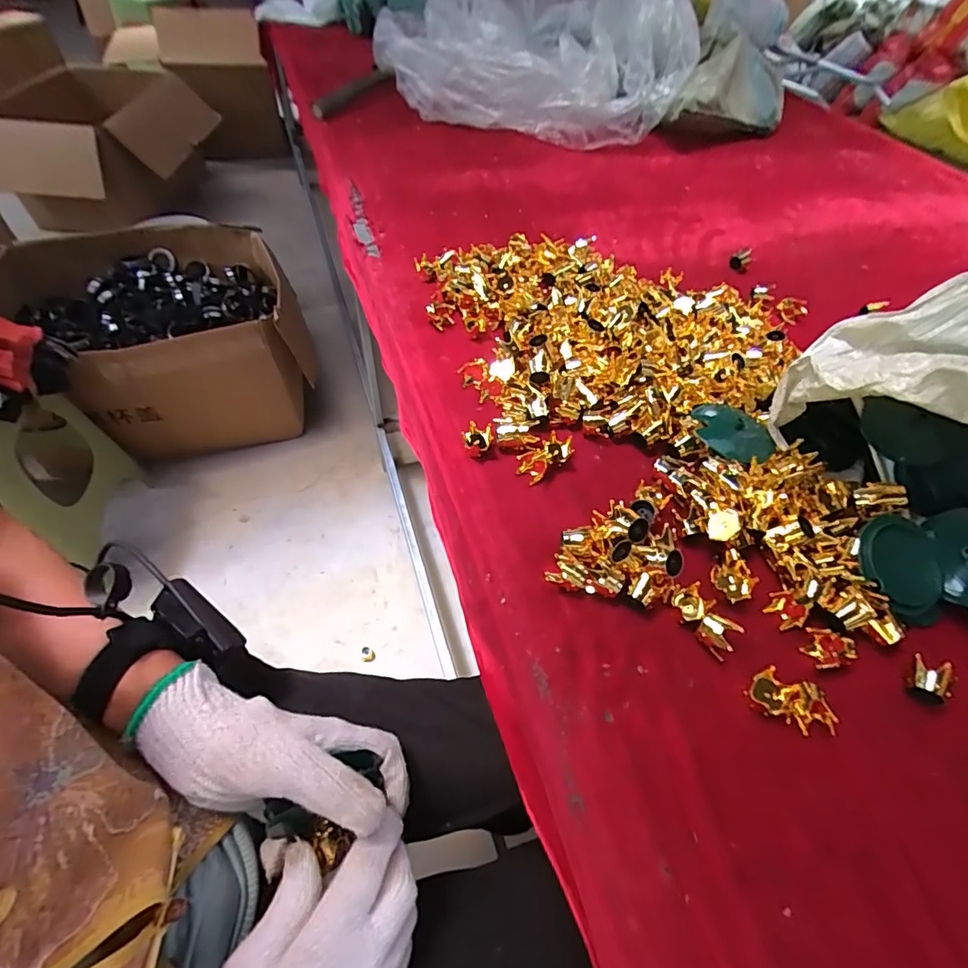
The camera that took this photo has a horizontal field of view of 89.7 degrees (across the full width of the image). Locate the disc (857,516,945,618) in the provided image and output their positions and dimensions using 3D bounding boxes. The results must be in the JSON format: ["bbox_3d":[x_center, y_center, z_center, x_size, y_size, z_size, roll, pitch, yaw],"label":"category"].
[{"bbox_3d":[0.325,0.063,0.375,0.070,0.008,0.073,3,72,-10],"label":"disc"}]

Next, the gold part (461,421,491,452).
[{"bbox_3d":[-0.007,-0.043,0.449,0.027,0.016,0.024,9,53,2],"label":"gold part"}]

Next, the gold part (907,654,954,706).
[{"bbox_3d":[0.310,0.136,0.340,0.017,0.021,0.029,13,53,5],"label":"gold part"}]

